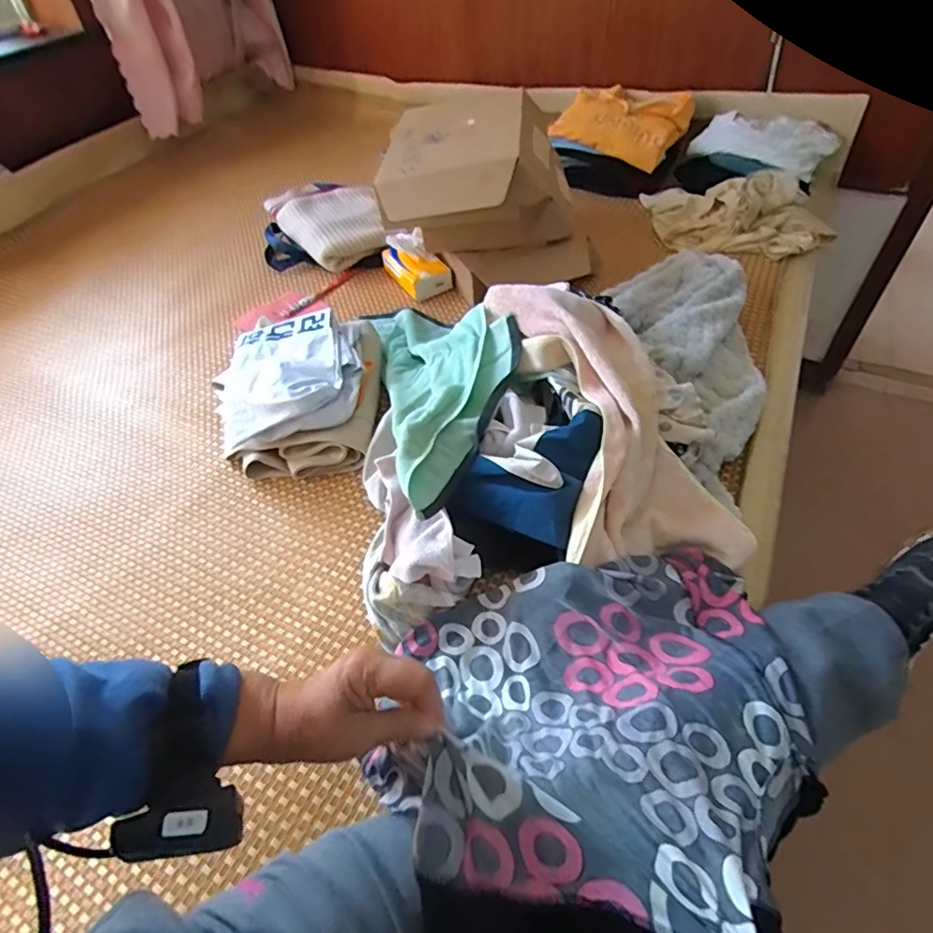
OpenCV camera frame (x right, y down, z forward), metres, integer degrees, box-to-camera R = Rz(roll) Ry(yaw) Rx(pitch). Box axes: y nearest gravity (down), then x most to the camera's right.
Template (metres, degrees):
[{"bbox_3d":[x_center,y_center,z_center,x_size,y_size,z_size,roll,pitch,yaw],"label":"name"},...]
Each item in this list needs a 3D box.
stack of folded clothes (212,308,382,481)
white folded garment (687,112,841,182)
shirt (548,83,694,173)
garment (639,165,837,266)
[{"bbox_3d":[-0.281,-0.136,0.928,0.255,0.113,0.312,-4,49,0],"label":"stack of folded clothes"},{"bbox_3d":[0.718,-0.785,1.345,0.318,0.060,0.179,23,54,22],"label":"white folded garment"},{"bbox_3d":[0.391,-0.889,1.433,0.309,0.078,0.264,23,54,22],"label":"shirt"},{"bbox_3d":[0.619,-0.592,1.264,0.375,0.079,0.308,3,49,6],"label":"garment"}]

